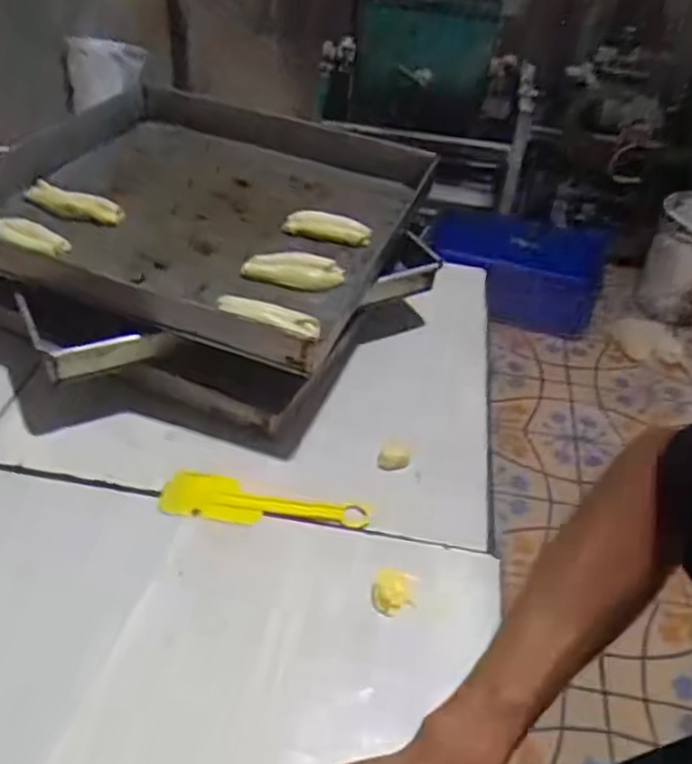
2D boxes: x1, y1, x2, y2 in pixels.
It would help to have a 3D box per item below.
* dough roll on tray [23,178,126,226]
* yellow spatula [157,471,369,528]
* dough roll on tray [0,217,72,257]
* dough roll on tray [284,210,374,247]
[{"bbox_3d":[-0.317,-0.212,0.816,0.110,0.025,0.033,13,42,9],"label":"dough roll on tray"},{"bbox_3d":[-0.076,0.114,0.645,0.189,0.015,0.043,8,41,1],"label":"yellow spatula"},{"bbox_3d":[-0.342,-0.159,0.744,0.084,0.021,0.033,19,40,-11],"label":"dough roll on tray"},{"bbox_3d":[-0.024,-0.184,0.829,0.104,0.036,0.033,12,42,8],"label":"dough roll on tray"}]

